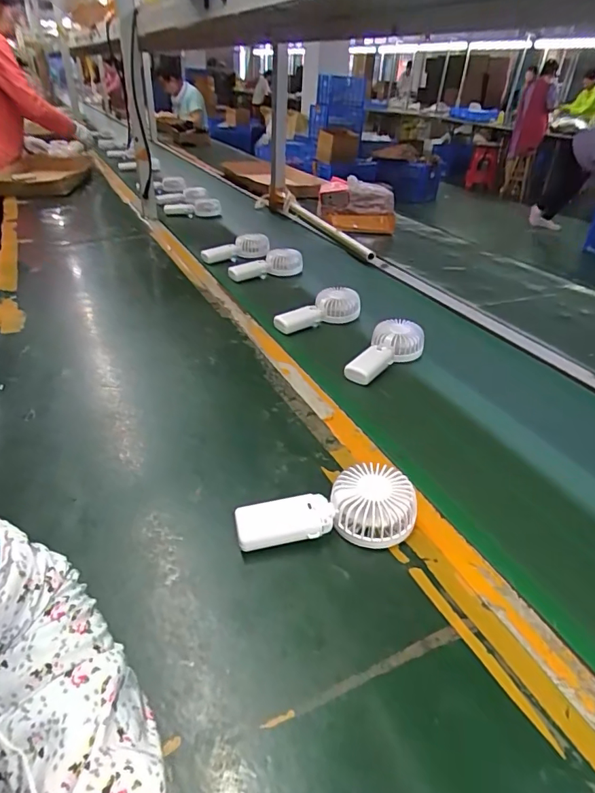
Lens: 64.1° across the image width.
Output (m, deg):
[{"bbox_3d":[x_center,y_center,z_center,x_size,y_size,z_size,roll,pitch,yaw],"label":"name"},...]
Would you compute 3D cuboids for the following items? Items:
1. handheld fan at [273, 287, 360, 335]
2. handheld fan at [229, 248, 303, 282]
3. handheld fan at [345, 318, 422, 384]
[{"bbox_3d":[0.050,-0.164,0.925,0.195,0.047,0.072,-21,41,-31],"label":"handheld fan"},{"bbox_3d":[-0.077,-0.313,1.129,0.184,0.055,0.065,-8,36,-16],"label":"handheld fan"},{"bbox_3d":[0.151,-0.070,0.800,0.086,0.064,0.174,21,38,24],"label":"handheld fan"}]

